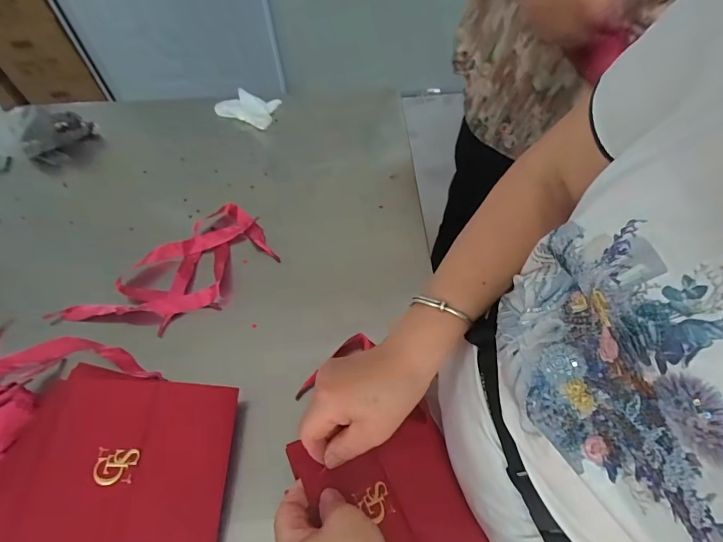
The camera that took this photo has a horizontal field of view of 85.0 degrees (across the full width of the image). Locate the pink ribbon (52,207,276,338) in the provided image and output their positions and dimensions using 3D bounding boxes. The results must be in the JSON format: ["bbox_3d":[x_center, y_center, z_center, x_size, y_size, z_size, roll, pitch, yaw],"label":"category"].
[{"bbox_3d":[-0.227,0.009,0.486,0.120,0.021,0.242,41,66,19],"label":"pink ribbon"}]

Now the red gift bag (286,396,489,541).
[{"bbox_3d":[0.023,0.191,0.328,0.132,0.010,0.126,-10,61,-23],"label":"red gift bag"}]

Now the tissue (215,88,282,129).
[{"bbox_3d":[-0.192,-0.286,0.682,0.097,0.021,0.069,23,62,11],"label":"tissue"}]

